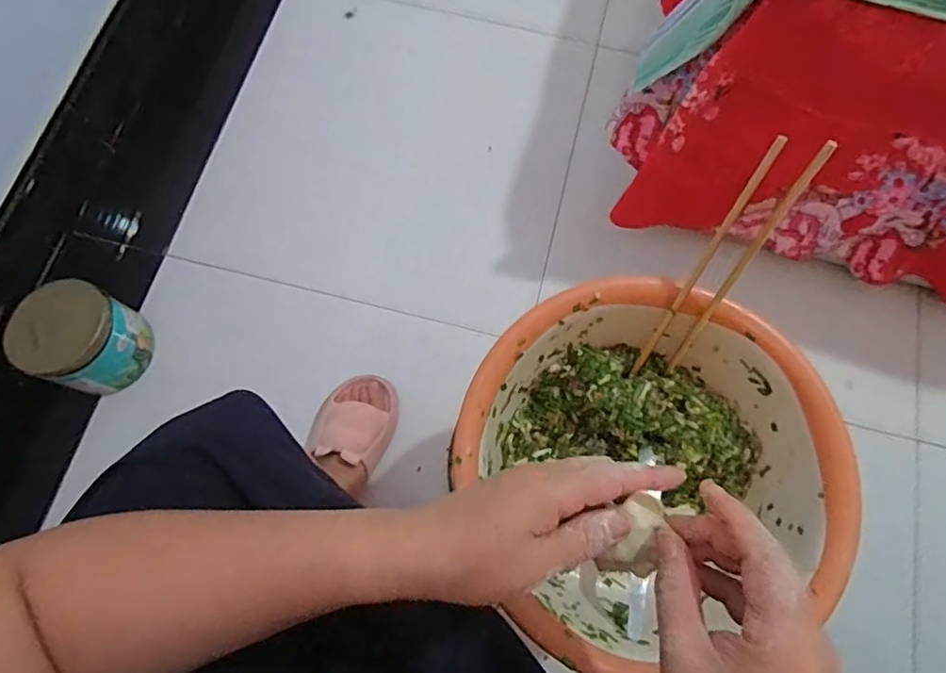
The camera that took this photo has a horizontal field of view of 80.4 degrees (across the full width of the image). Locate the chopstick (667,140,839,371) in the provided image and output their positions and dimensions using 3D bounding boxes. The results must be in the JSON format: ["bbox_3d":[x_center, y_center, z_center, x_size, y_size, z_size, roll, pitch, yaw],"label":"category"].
[{"bbox_3d":[0.198,-0.047,0.421,0.008,0.211,0.008,23,45,5],"label":"chopstick"}]

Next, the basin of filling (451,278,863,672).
[{"bbox_3d":[0.131,0.095,0.461,0.262,0.100,0.258,0,74,-2],"label":"basin of filling"}]

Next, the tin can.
[{"bbox_3d":[-0.541,0.000,0.773,0.133,0.130,0.131,25,75,5],"label":"tin can"}]

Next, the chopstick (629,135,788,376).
[{"bbox_3d":[0.174,-0.050,0.432,0.007,0.212,0.013,25,36,5],"label":"chopstick"}]

